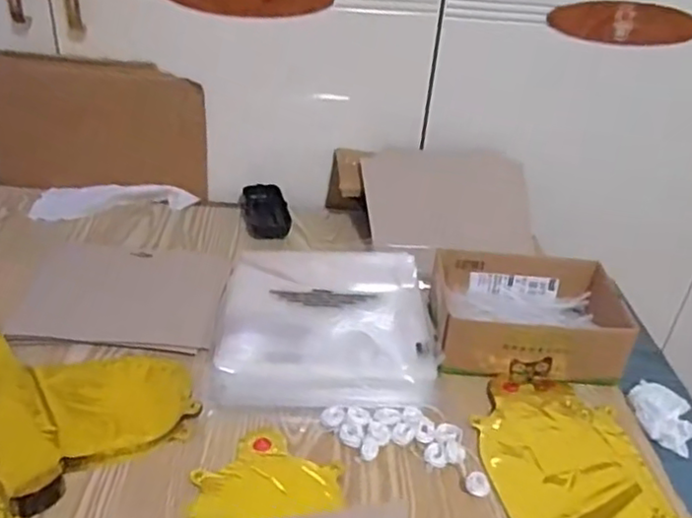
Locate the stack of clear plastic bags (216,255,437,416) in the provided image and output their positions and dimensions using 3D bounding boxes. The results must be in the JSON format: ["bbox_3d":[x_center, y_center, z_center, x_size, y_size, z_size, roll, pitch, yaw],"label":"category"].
[{"bbox_3d":[-0.017,0.065,0.685,0.219,0.020,0.239,4,33,-2],"label":"stack of clear plastic bags"}]

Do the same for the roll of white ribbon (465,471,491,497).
[{"bbox_3d":[0.107,0.181,0.529,0.020,0.014,0.015,18,35,18],"label":"roll of white ribbon"}]

